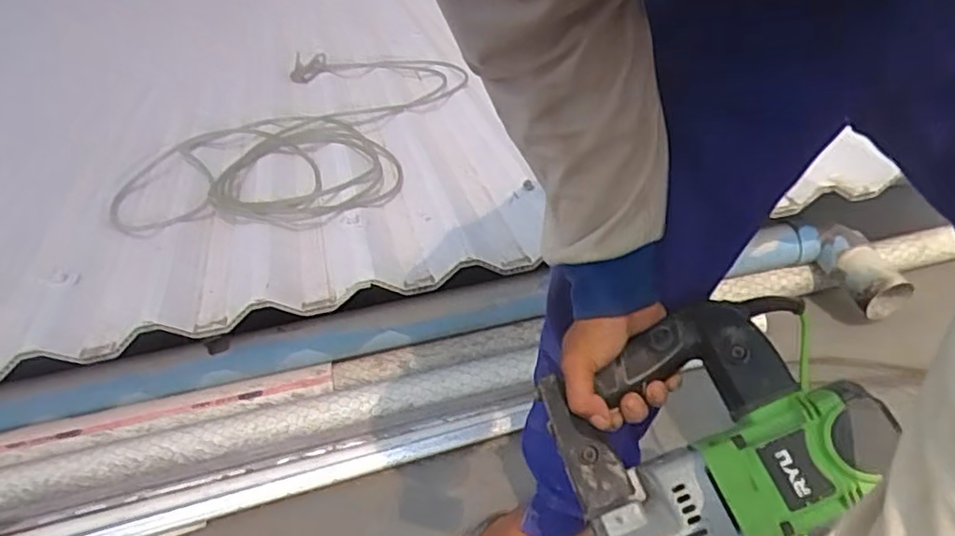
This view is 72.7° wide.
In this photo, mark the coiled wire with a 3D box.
[{"bbox_3d":[-0.383,-0.318,1.497,0.628,0.041,0.887,8,38,18],"label":"coiled wire"}]

